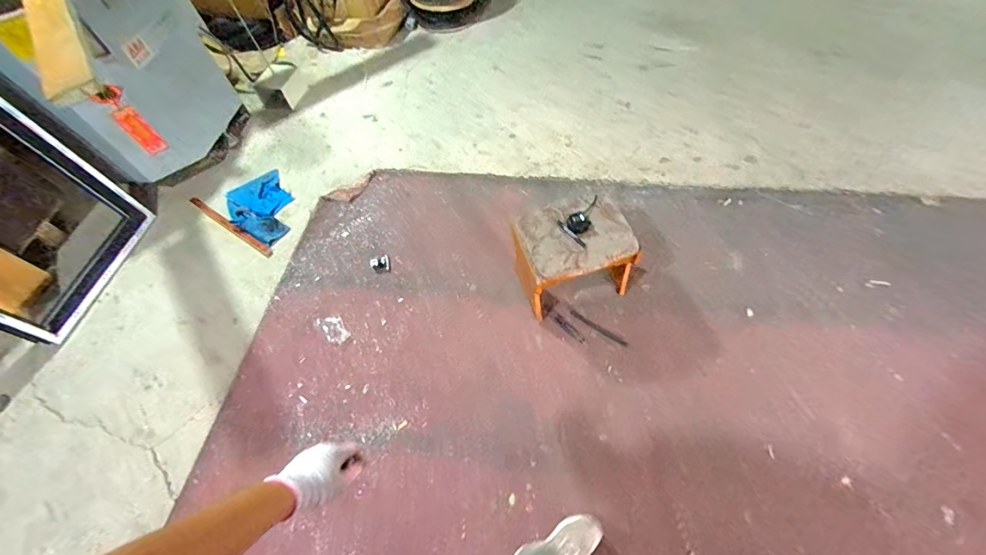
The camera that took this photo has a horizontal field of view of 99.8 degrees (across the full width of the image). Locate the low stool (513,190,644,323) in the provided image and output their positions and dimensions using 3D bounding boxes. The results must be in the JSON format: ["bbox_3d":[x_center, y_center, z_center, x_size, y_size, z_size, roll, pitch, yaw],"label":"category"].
[{"bbox_3d":[0.291,-0.094,1.573,0.422,0.364,0.328,-14,59,-4],"label":"low stool"}]

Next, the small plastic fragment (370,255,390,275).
[{"bbox_3d":[-0.500,-0.057,1.846,0.089,0.032,0.079,-12,59,-4],"label":"small plastic fragment"}]

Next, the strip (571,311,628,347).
[{"bbox_3d":[0.419,0.203,1.645,0.246,0.009,0.025,31,61,16],"label":"strip"}]

